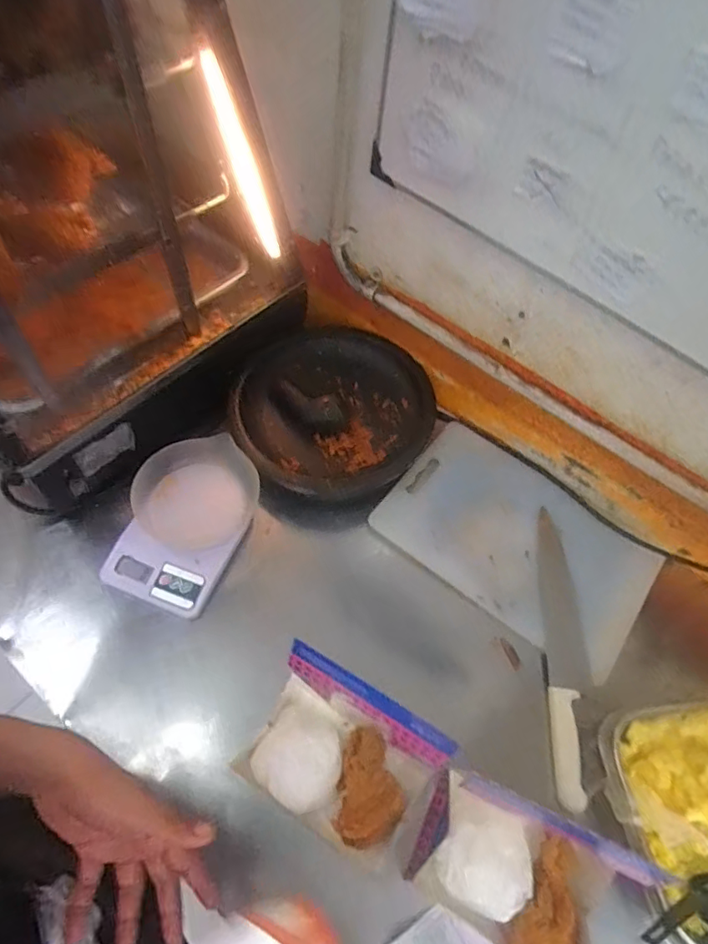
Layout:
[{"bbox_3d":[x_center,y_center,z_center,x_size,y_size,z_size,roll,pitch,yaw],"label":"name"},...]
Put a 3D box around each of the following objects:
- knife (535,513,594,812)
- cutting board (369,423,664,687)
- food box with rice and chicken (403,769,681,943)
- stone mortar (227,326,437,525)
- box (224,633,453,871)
[{"bbox_3d":[0.260,0.210,0.673,0.053,0.019,0.353,7,58,0],"label":"knife"},{"bbox_3d":[0.225,0.092,0.756,0.349,0.019,0.226,34,62,16],"label":"cutting board"},{"bbox_3d":[0.147,0.363,0.491,0.186,0.140,0.112,28,60,13],"label":"food box with rice and chicken"},{"bbox_3d":[-0.030,-0.092,0.823,0.314,0.061,0.301,2,58,-3],"label":"stone mortar"},{"bbox_3d":[-0.013,0.287,0.538,0.185,0.149,0.121,29,61,13],"label":"box"}]

